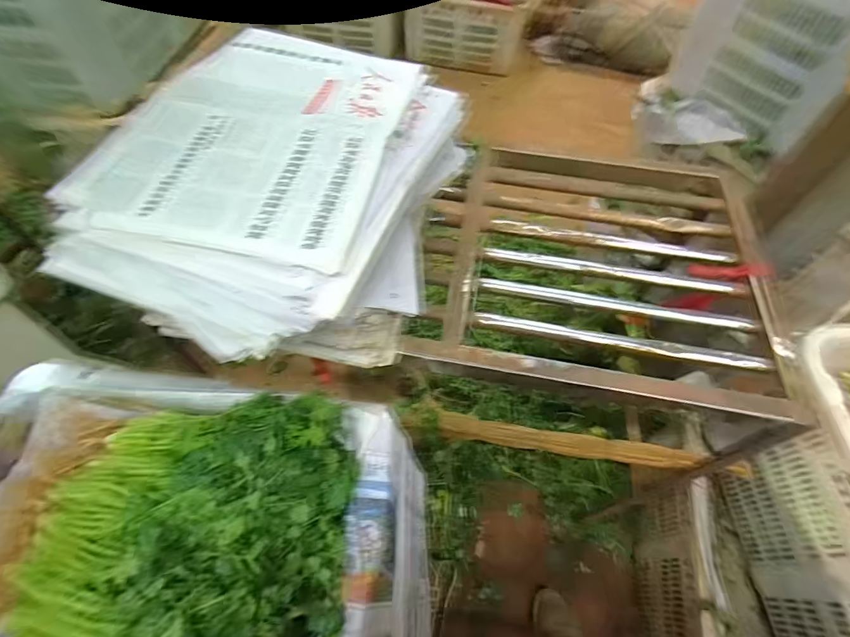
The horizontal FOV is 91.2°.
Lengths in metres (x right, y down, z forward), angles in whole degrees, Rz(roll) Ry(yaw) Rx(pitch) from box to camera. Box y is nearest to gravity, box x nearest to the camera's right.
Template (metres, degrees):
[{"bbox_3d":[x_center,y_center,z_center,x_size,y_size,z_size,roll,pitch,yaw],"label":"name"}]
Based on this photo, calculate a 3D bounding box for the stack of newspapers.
[{"bbox_3d":[-0.159,-0.172,0.523,0.367,0.128,0.460,17,60,9],"label":"stack of newspapers"}]

